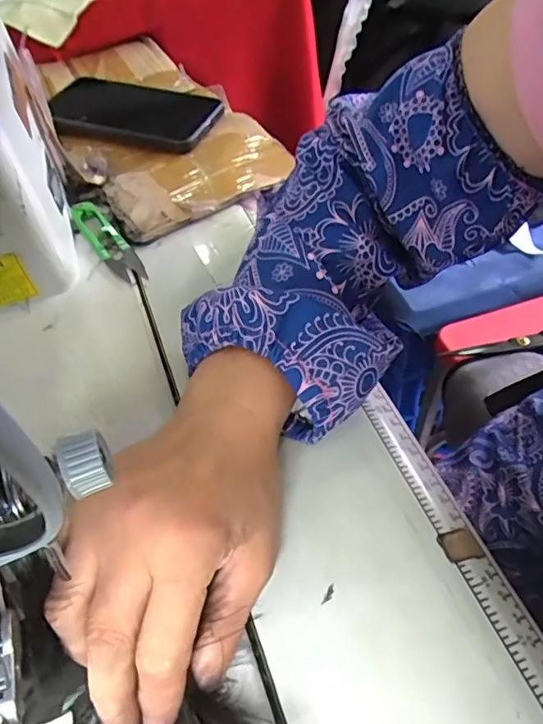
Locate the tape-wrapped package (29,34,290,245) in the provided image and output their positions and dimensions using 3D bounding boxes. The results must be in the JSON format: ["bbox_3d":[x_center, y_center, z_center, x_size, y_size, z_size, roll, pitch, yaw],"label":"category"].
[{"bbox_3d":[-0.121,-0.235,0.517,0.159,0.032,0.358,-28,53,-15],"label":"tape-wrapped package"}]

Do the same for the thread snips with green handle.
[{"bbox_3d":[-0.123,-0.092,0.404,0.023,0.009,0.103,-30,54,-16],"label":"thread snips with green handle"}]

